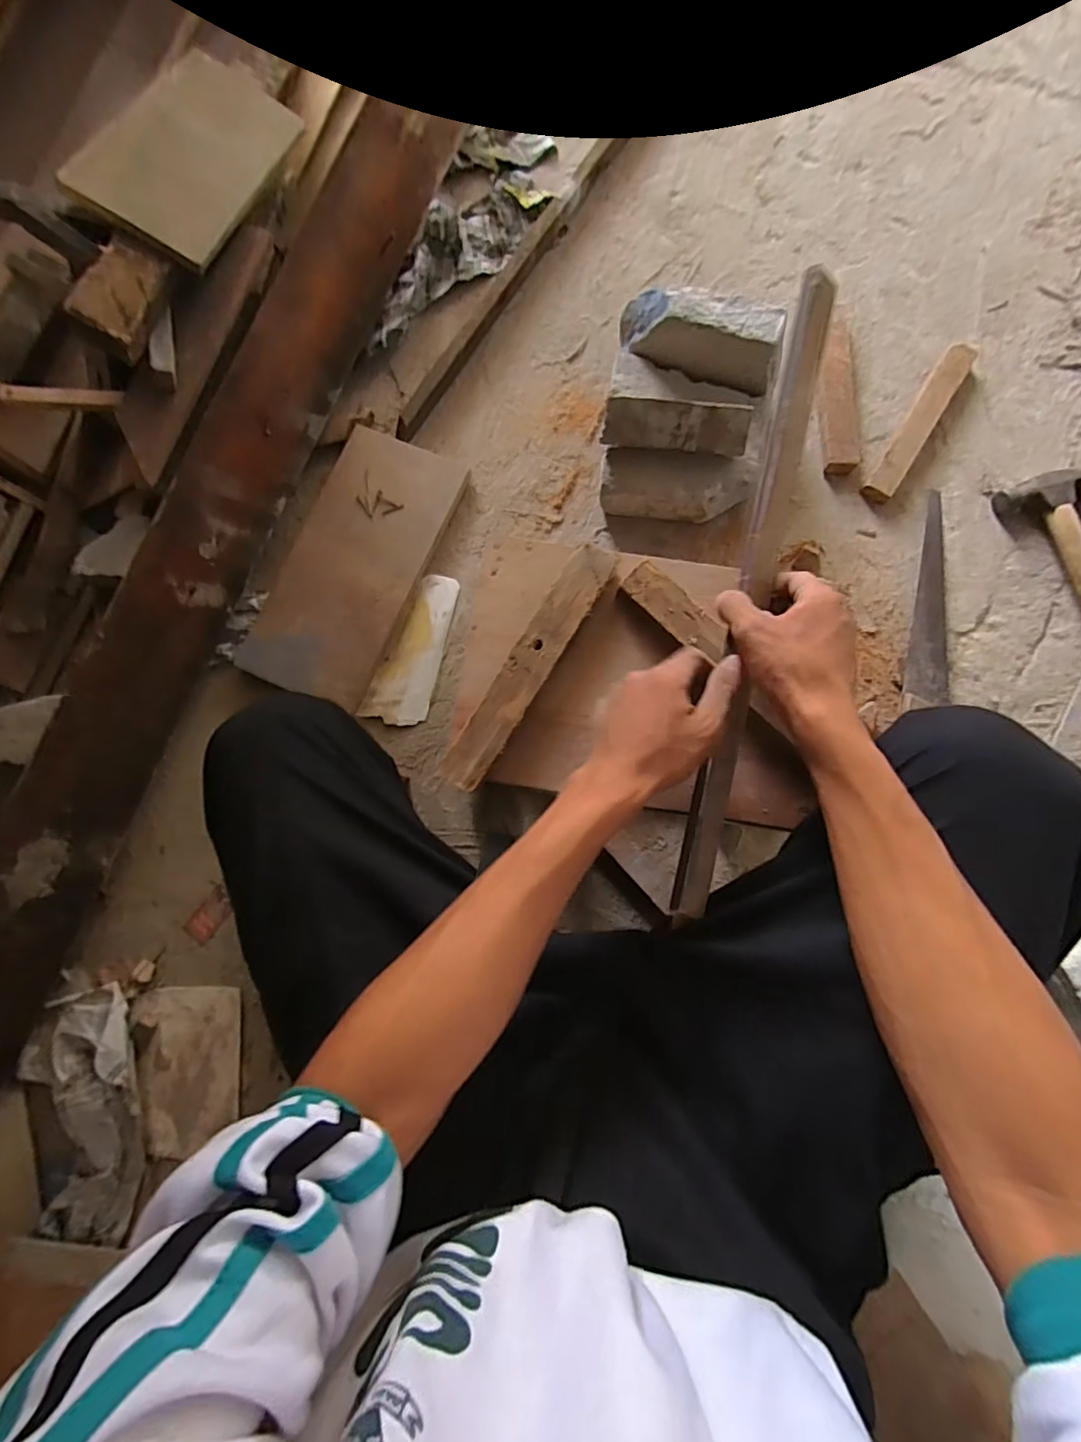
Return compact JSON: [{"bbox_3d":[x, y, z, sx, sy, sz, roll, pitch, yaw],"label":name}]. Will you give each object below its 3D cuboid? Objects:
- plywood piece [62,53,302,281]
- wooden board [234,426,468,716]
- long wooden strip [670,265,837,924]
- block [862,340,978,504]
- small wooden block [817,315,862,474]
[{"bbox_3d":[-0.430,-0.710,0.687,0.145,0.020,0.338,24,67,-23],"label":"plywood piece"},{"bbox_3d":[-0.252,-0.212,0.743,0.183,0.032,0.370,22,83,7],"label":"wooden board"},{"bbox_3d":[0.159,-0.091,0.412,0.030,0.026,0.479,12,89,5],"label":"long wooden strip"},{"bbox_3d":[0.496,-0.391,0.718,0.039,0.026,0.236,32,84,8],"label":"block"},{"bbox_3d":[0.392,-0.424,0.724,0.046,0.028,0.199,3,81,4],"label":"small wooden block"}]

